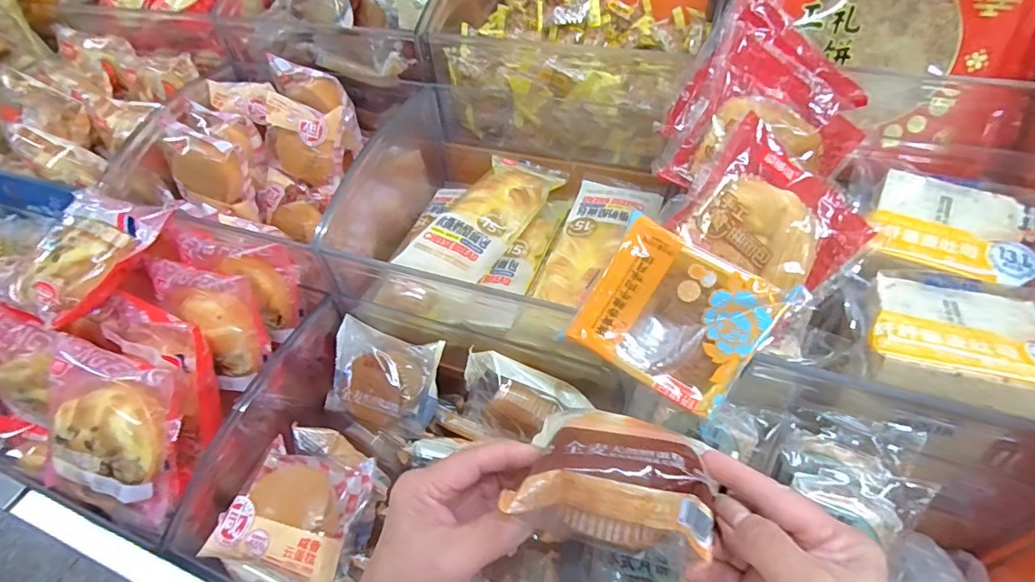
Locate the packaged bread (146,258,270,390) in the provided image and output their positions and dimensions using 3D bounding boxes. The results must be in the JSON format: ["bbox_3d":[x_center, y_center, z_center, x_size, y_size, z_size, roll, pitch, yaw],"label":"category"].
[{"bbox_3d":[-0.287,0.015,0.477,0.065,0.079,0.134,-37,54,-26],"label":"packaged bread"}]

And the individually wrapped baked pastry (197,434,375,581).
[{"bbox_3d":[-0.186,0.185,0.427,0.106,0.055,0.101,6,48,11],"label":"individually wrapped baked pastry"}]

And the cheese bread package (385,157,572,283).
[{"bbox_3d":[-0.034,-0.082,0.561,0.092,0.038,0.208,25,54,26],"label":"cheese bread package"}]

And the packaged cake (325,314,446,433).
[{"bbox_3d":[-0.133,0.085,0.504,0.116,0.046,0.096,16,80,21],"label":"packaged cake"}]

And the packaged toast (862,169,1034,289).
[{"bbox_3d":[0.356,-0.052,0.408,0.135,0.030,0.111,13,50,17],"label":"packaged toast"}]

